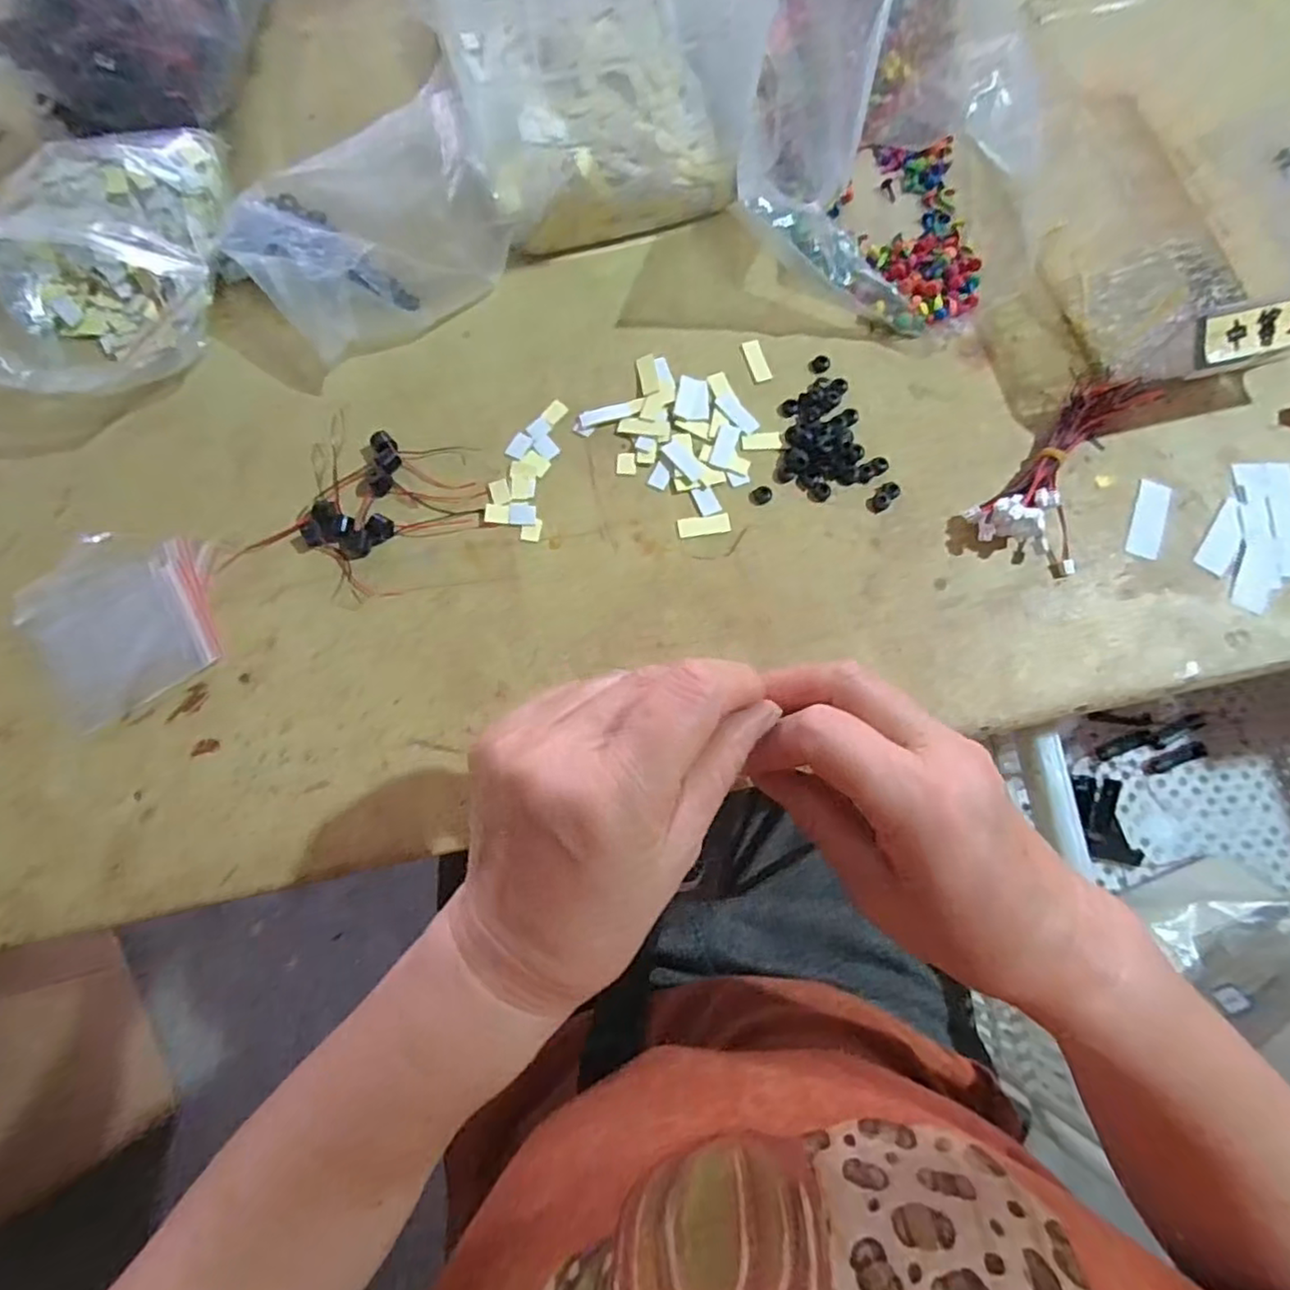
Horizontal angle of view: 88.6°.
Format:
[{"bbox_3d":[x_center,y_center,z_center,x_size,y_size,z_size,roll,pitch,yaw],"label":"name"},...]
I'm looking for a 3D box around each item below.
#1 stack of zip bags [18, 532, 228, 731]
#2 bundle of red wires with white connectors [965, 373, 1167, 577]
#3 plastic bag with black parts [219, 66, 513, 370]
[{"bbox_3d":[-0.272,-0.018,0.347,0.095,0.004,0.102,-32,78,-8],"label":"stack of zip bags"},{"bbox_3d":[0.230,-0.100,0.353,0.056,0.026,0.133,35,78,9],"label":"bundle of red wires with white connectors"},{"bbox_3d":[-0.158,-0.241,0.375,0.148,0.053,0.124,-35,78,-8],"label":"plastic bag with black parts"}]

